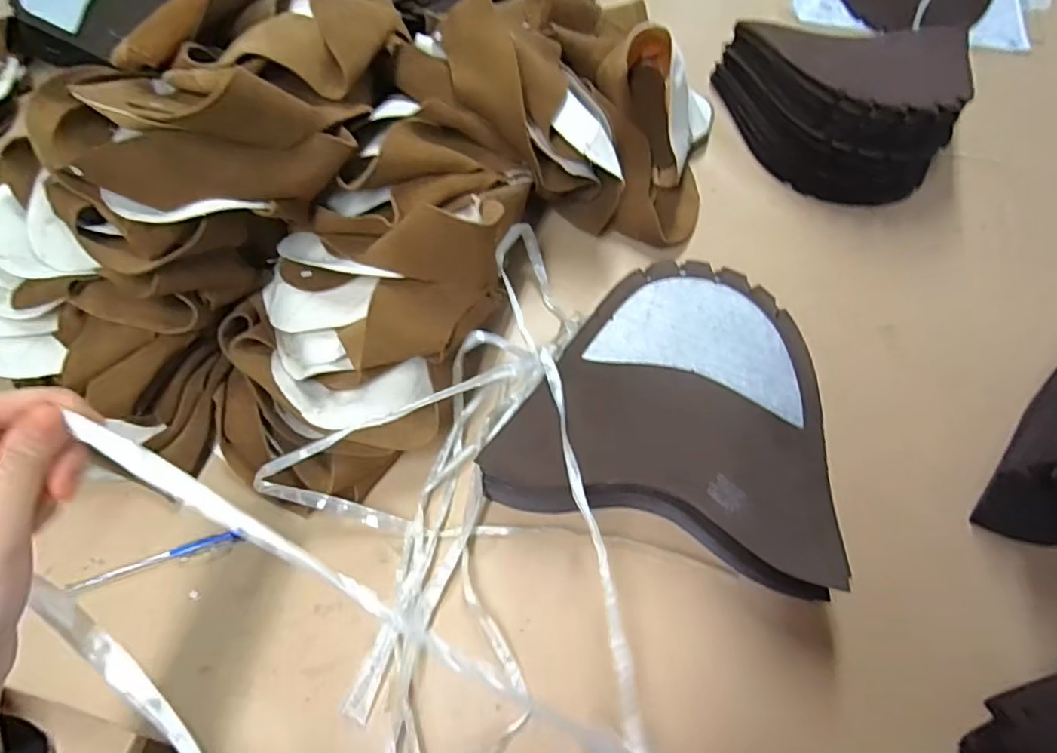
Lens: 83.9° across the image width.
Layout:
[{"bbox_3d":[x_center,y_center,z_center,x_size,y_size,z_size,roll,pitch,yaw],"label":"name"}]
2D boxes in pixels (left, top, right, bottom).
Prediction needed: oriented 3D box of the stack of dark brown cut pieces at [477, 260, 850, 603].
[{"bbox_3d":[0.113,0.024,0.457,0.237,0.079,0.213,17,64,6],"label":"stack of dark brown cut pieces"}]

